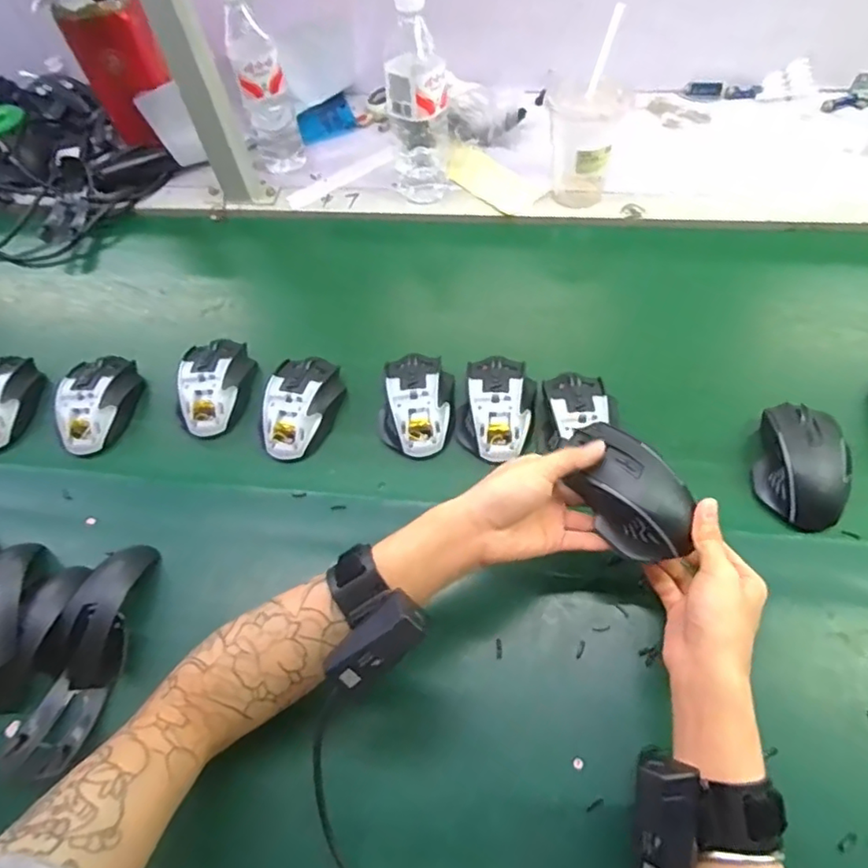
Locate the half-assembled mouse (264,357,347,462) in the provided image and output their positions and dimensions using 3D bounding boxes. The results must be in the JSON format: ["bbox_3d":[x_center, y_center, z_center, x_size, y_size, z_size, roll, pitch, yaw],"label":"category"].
[{"bbox_3d":[-0.133,-0.030,0.602,0.066,0.035,0.115,11,60,11],"label":"half-assembled mouse"}]

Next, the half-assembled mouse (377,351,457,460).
[{"bbox_3d":[-0.017,-0.034,0.593,0.073,0.035,0.110,5,59,7],"label":"half-assembled mouse"}]

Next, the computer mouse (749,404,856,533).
[{"bbox_3d":[0.323,0.022,0.520,0.071,0.037,0.113,13,60,12],"label":"computer mouse"}]

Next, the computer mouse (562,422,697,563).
[{"bbox_3d":[0.144,0.042,0.444,0.064,0.033,0.109,-36,62,-17],"label":"computer mouse"}]

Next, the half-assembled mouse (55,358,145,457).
[{"bbox_3d":[-0.354,-0.035,0.631,0.071,0.035,0.113,-4,58,2],"label":"half-assembled mouse"}]

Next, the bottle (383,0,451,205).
[{"bbox_3d":[-0.020,-0.387,0.701,0.072,0.225,0.070,-8,58,-1],"label":"bottle"}]

